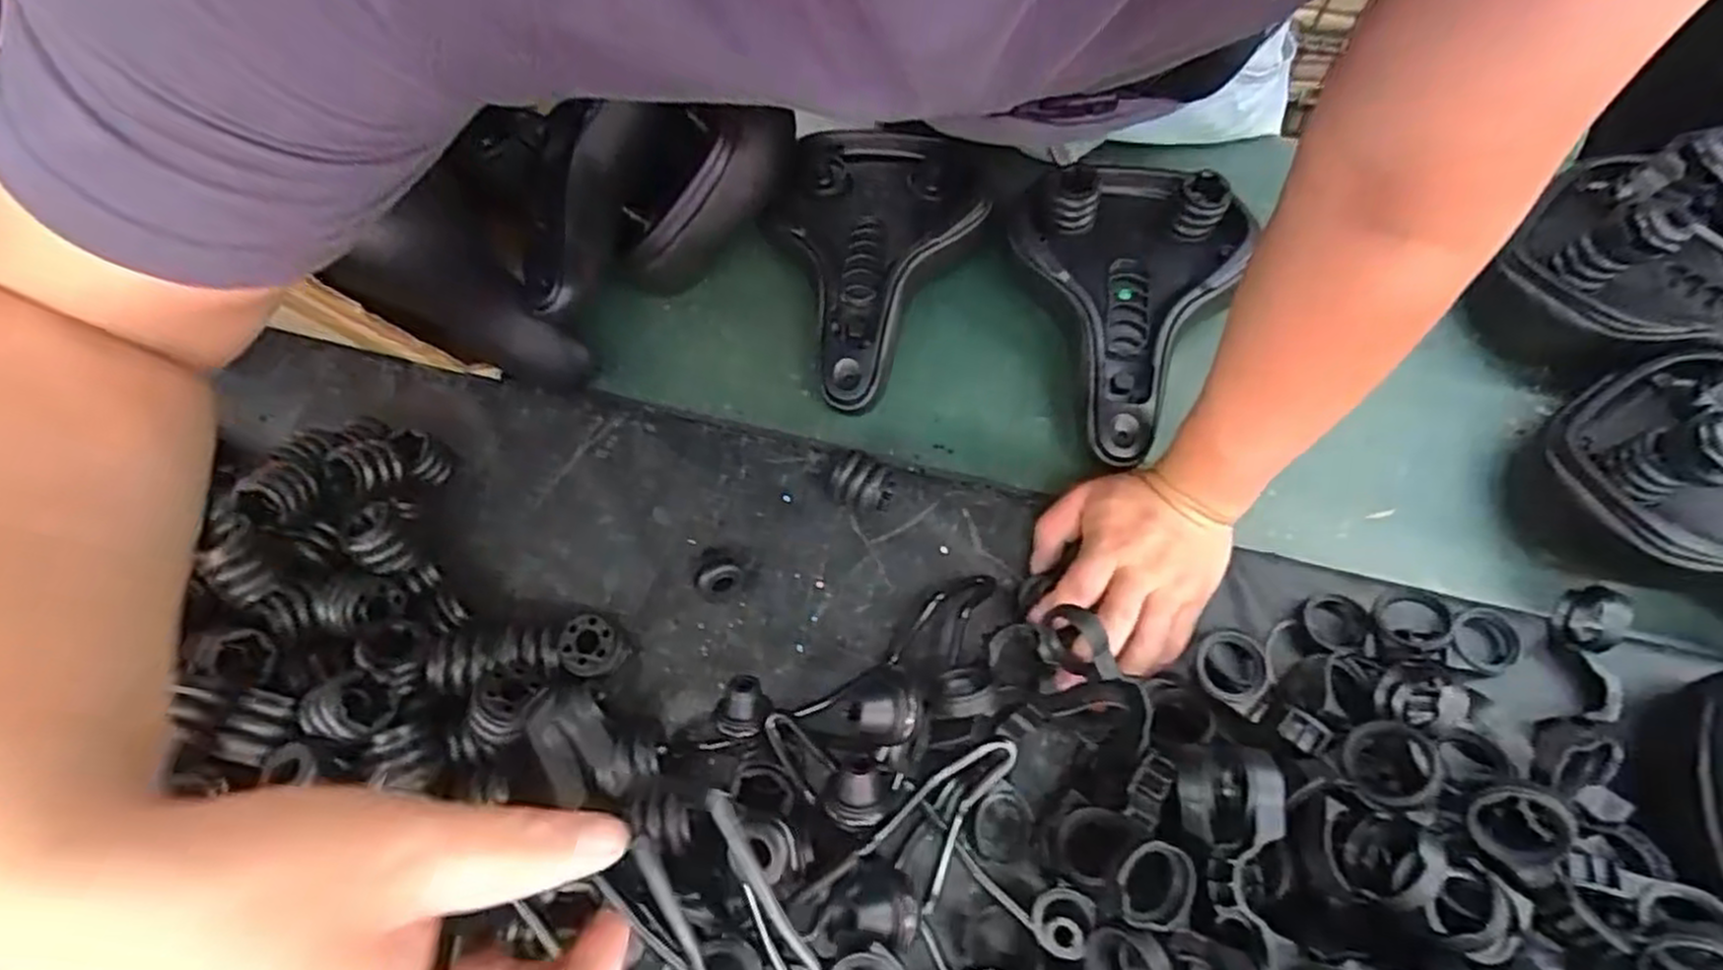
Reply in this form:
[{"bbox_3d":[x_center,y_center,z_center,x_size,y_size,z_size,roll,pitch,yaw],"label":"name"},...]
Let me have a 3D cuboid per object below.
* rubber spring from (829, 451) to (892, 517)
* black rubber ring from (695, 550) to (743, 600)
[{"bbox_3d":[-0.001,0.002,0.533,0.038,0.038,0.033,31,71,15],"label":"rubber spring"},{"bbox_3d":[-0.096,0.058,0.514,0.028,0.029,0.034,8,67,6],"label":"black rubber ring"}]

